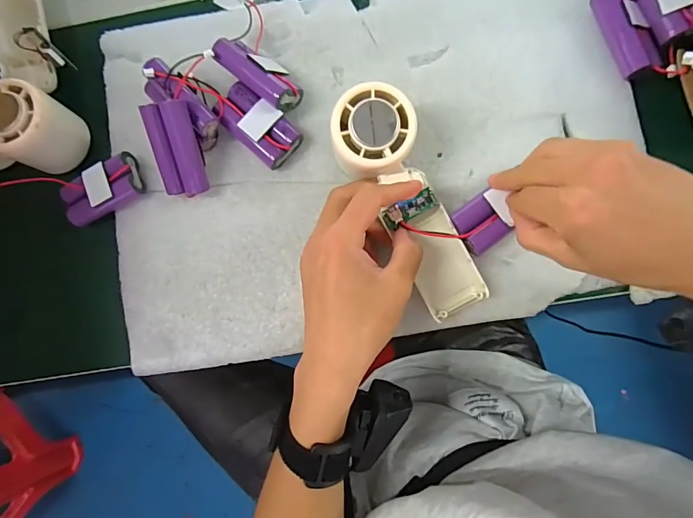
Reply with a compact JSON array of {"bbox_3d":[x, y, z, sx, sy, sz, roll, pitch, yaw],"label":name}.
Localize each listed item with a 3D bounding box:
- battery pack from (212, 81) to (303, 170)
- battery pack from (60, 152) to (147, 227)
[{"bbox_3d":[-0.068,-0.102,0.313,0.064,0.020,0.036,41,89,7],"label":"battery pack"},{"bbox_3d":[-0.191,-0.054,0.318,0.064,0.020,0.034,-25,83,2],"label":"battery pack"}]

